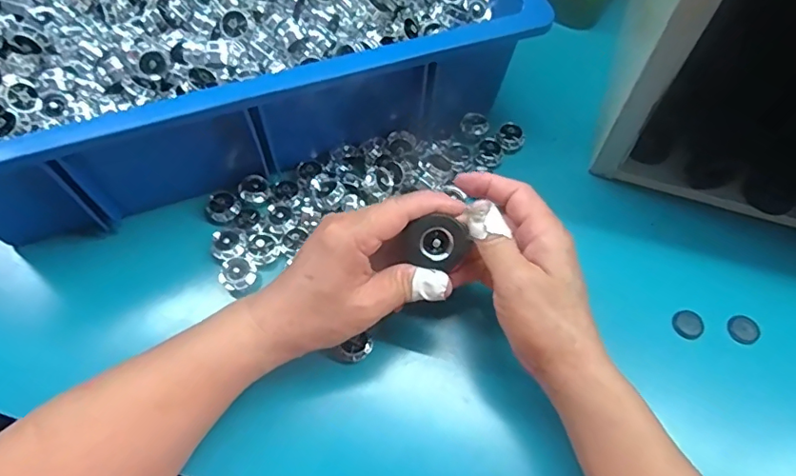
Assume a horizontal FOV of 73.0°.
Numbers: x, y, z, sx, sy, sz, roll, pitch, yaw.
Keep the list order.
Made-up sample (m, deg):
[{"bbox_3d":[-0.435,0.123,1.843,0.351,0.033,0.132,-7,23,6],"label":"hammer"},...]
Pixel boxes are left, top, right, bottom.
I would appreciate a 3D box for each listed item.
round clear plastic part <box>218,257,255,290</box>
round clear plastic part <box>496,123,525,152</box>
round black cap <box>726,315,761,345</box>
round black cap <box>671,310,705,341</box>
[{"bbox_3d":[-0.114,0.025,0.381,0.023,0.004,0.024,0,65,-1],"label":"round clear plastic part"},{"bbox_3d":[0.094,-0.085,0.450,0.022,0.011,0.022,0,65,-1],"label":"round clear plastic part"},{"bbox_3d":[0.243,0.064,0.377,0.018,0.004,0.020,-18,66,-9],"label":"round black cap"},{"bbox_3d":[0.205,0.061,0.380,0.023,0.006,0.021,0,65,-1],"label":"round black cap"}]

